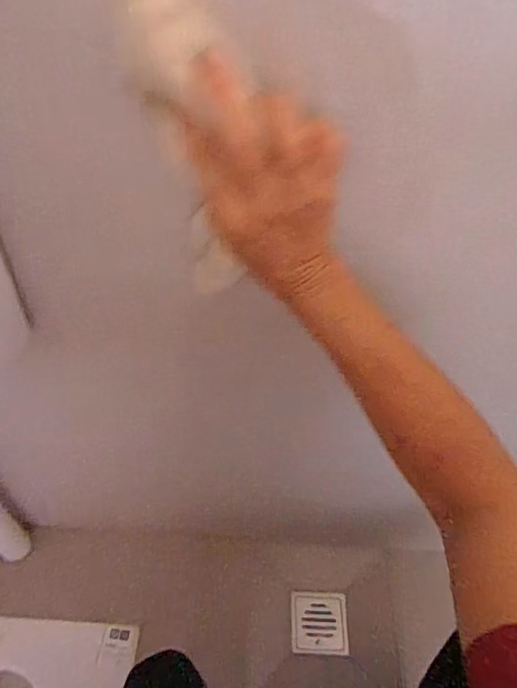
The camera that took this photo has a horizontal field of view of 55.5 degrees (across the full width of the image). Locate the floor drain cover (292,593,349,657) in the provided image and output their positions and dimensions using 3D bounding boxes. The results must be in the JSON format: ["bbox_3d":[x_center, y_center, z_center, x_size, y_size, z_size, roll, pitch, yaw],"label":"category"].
[{"bbox_3d":[0.105,0.480,0.845,0.094,0.004,0.093,-2,63,4],"label":"floor drain cover"}]

